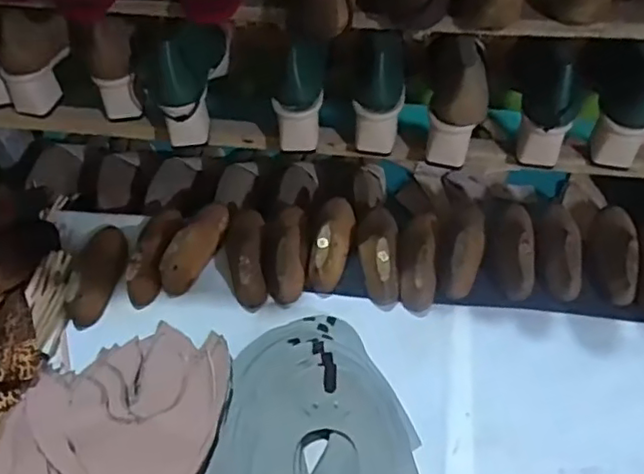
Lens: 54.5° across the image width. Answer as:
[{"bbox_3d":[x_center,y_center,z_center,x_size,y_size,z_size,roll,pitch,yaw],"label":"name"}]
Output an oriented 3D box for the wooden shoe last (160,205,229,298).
[{"bbox_3d":[-0.161,0.006,0.788,0.054,0.045,0.135,17,57,15],"label":"wooden shoe last"}]

